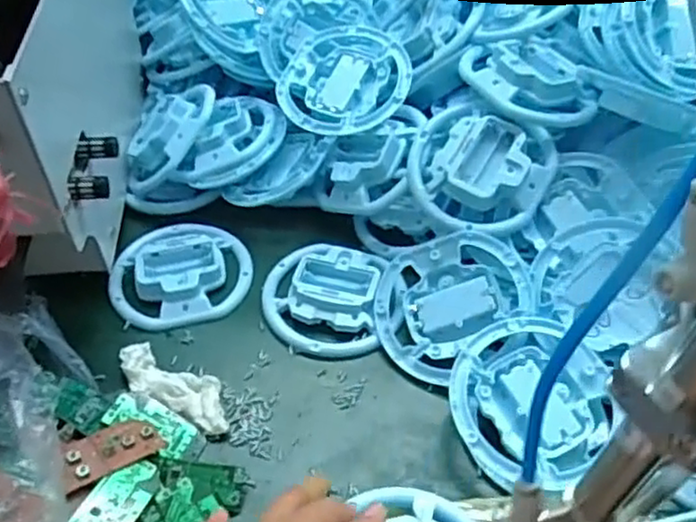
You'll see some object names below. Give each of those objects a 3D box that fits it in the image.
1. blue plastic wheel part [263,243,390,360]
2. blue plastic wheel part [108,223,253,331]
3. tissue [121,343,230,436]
[{"bbox_3d":[-0.019,0.025,0.505,0.084,0.020,0.088,4,49,4],"label":"blue plastic wheel part"},{"bbox_3d":[-0.126,0.006,0.526,0.102,0.017,0.097,0,49,0],"label":"blue plastic wheel part"},{"bbox_3d":[-0.114,0.080,0.459,0.094,0.014,0.035,24,53,20],"label":"tissue"}]

